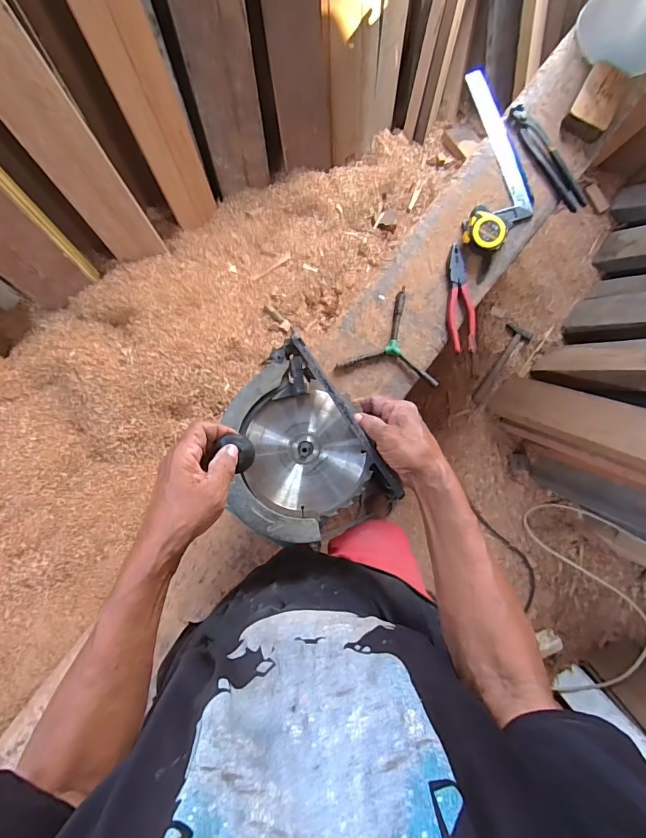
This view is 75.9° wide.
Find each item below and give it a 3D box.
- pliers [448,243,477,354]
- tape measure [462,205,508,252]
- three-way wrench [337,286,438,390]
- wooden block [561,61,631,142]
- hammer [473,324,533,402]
[{"bbox_3d":[0.248,-0.217,0.743,0.046,0.024,0.197,0,88,-3],"label":"pliers"},{"bbox_3d":[0.285,-0.332,0.736,0.072,0.049,0.057,28,87,-2],"label":"tape measure"},{"bbox_3d":[0.128,-0.155,0.730,0.172,0.024,0.164,12,88,-2],"label":"three-way wrench"},{"bbox_3d":[0.505,-0.584,0.764,0.076,0.048,0.135,27,87,-2],"label":"wooden block"},{"bbox_3d":[0.591,-0.191,1.403,0.081,0.021,0.295,37,87,-1],"label":"hammer"}]

